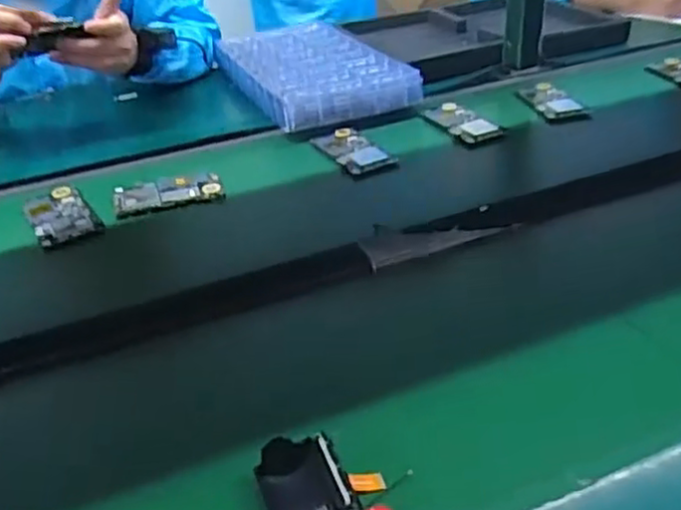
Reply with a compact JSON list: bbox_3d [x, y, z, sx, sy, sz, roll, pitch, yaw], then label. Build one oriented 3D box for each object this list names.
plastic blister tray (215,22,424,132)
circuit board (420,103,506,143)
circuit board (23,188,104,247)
[{"bbox_3d":[-0.053,-0.288,1.093,0.225,0.040,0.378,-15,36,-16],"label":"plastic blister tray"},{"bbox_3d":[0.157,-0.180,0.940,0.059,0.013,0.123,-18,37,-21],"label":"circuit board"},{"bbox_3d":[-0.315,-0.048,0.792,0.063,0.008,0.119,-23,39,-26],"label":"circuit board"}]

